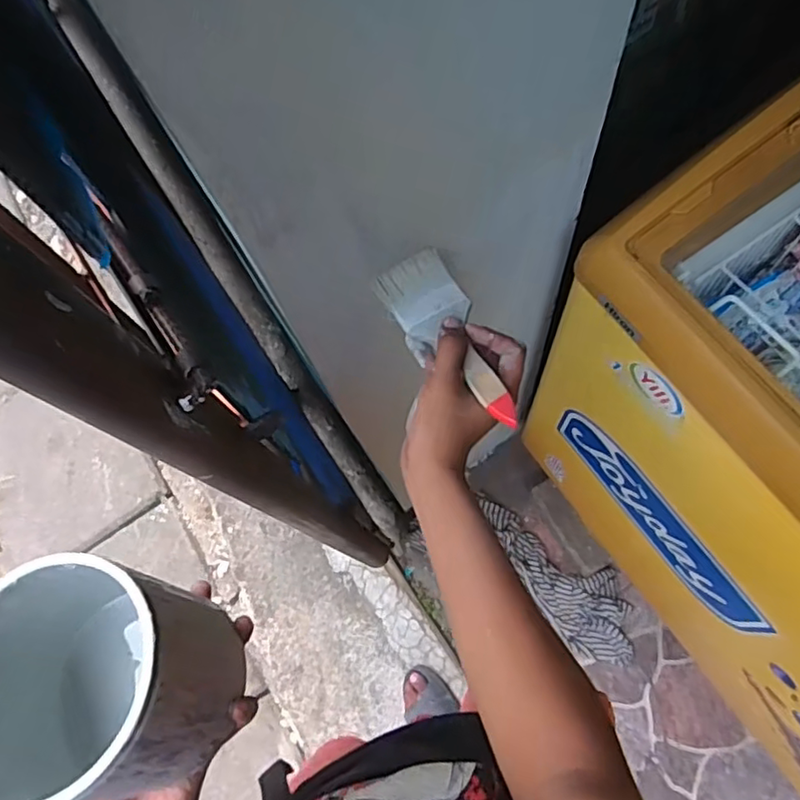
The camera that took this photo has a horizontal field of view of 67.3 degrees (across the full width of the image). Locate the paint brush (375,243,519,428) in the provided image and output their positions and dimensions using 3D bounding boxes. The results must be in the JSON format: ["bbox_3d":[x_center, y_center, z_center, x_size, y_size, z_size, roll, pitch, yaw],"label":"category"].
[{"bbox_3d":[0.042,-0.047,0.489,0.058,0.024,0.171,-29,65,-8],"label":"paint brush"}]

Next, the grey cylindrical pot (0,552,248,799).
[{"bbox_3d":[-0.181,0.163,0.368,0.131,0.128,0.120,0,72,1],"label":"grey cylindrical pot"}]

